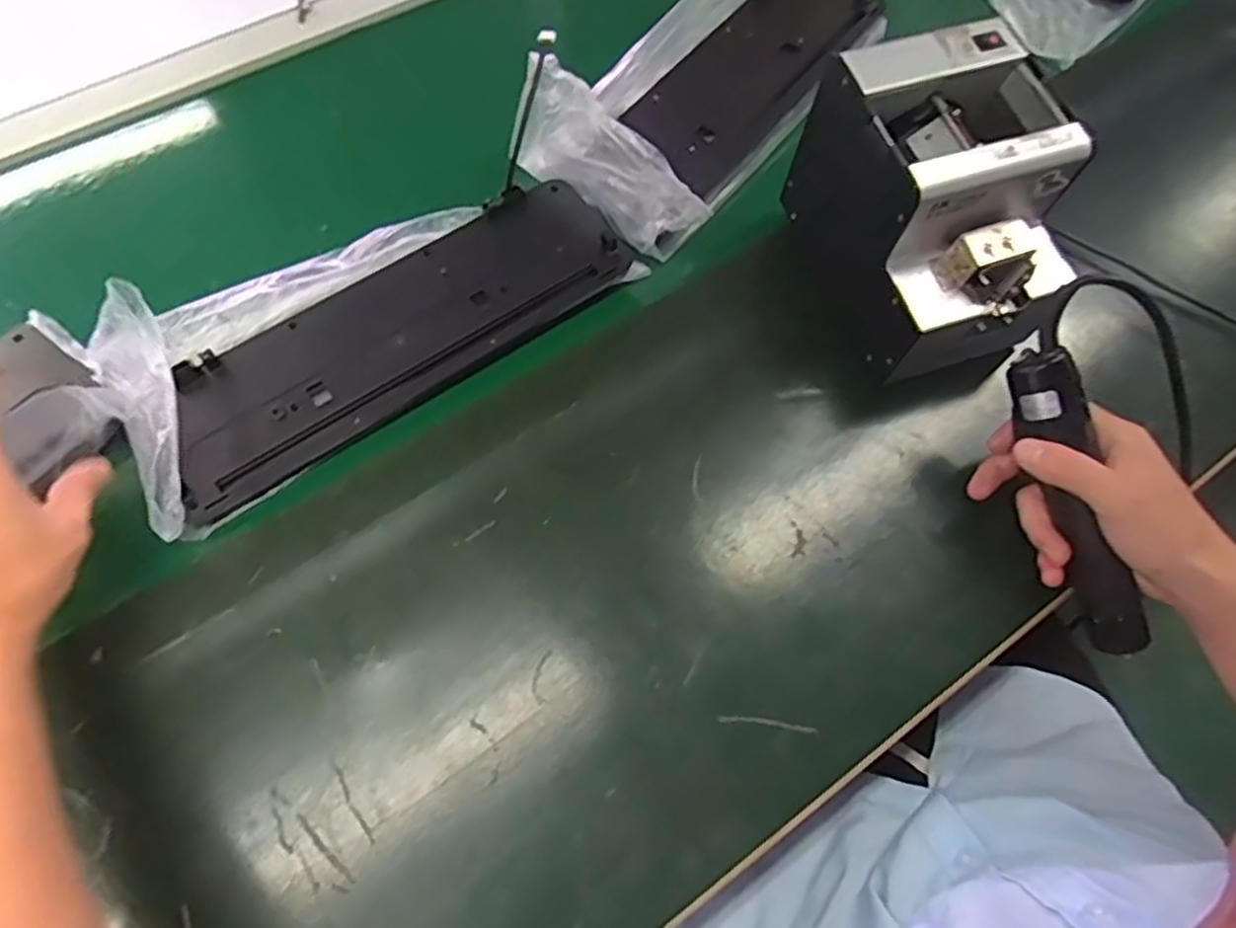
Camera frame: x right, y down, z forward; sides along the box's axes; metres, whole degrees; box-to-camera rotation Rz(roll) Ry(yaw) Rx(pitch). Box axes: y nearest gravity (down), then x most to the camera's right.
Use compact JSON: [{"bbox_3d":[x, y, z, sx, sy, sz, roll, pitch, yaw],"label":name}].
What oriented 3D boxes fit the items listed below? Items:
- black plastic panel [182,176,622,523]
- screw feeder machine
[{"bbox_3d":[-0.159,-0.100,0.559,0.349,0.026,0.112,-33,75,-13],"label":"black plastic panel"},{"bbox_3d":[0.227,-0.178,0.545,0.124,0.163,0.185,-19,69,-12],"label":"screw feeder machine"}]

